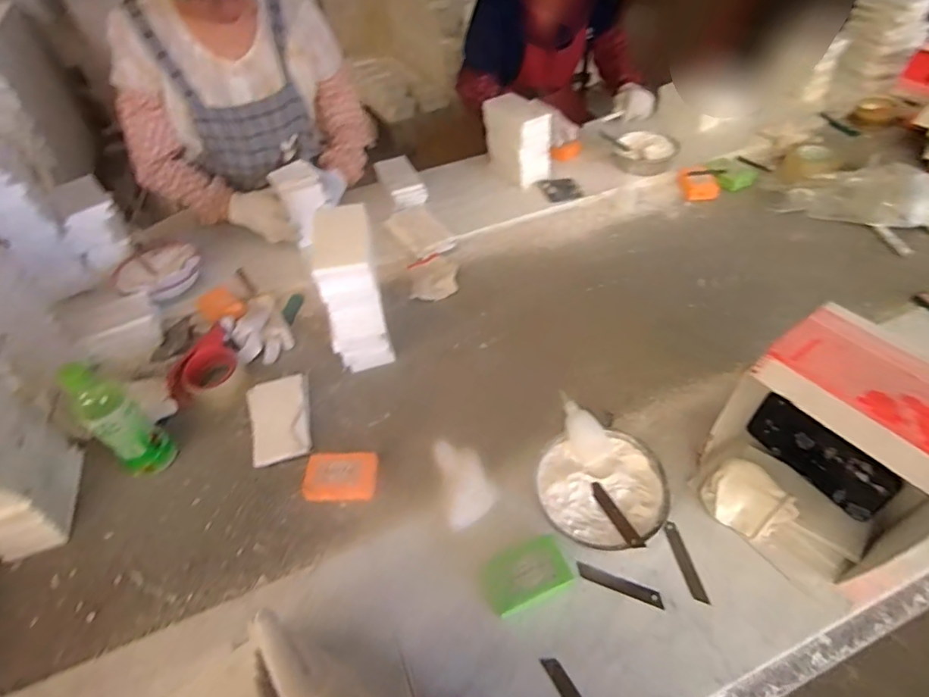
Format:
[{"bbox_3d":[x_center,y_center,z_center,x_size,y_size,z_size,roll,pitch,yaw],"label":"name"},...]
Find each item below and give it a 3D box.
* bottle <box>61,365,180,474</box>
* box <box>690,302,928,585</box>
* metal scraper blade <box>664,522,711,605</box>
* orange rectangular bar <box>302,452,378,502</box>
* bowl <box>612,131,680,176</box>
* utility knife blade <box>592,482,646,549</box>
[{"bbox_3d":[-0.471,0.097,0.679,0.060,0.194,0.064,26,55,25],"label":"bottle"},{"bbox_3d":[0.403,0.109,0.552,0.185,0.254,0.198,-30,52,-20],"label":"box"},{"bbox_3d":[0.263,0.254,0.601,0.017,0.004,0.093,-5,48,-8],"label":"metal scraper blade"},{"bbox_3d":[-0.170,0.174,0.692,0.098,0.021,0.065,-4,49,3],"label":"orange rectangular bar"},{"bbox_3d":[0.422,-0.460,1.180,0.142,0.045,0.139,13,52,17],"label":"bowl"},{"bbox_3d":[0.178,0.197,0.596,0.018,0.004,0.090,-21,43,-16],"label":"utility knife blade"}]

